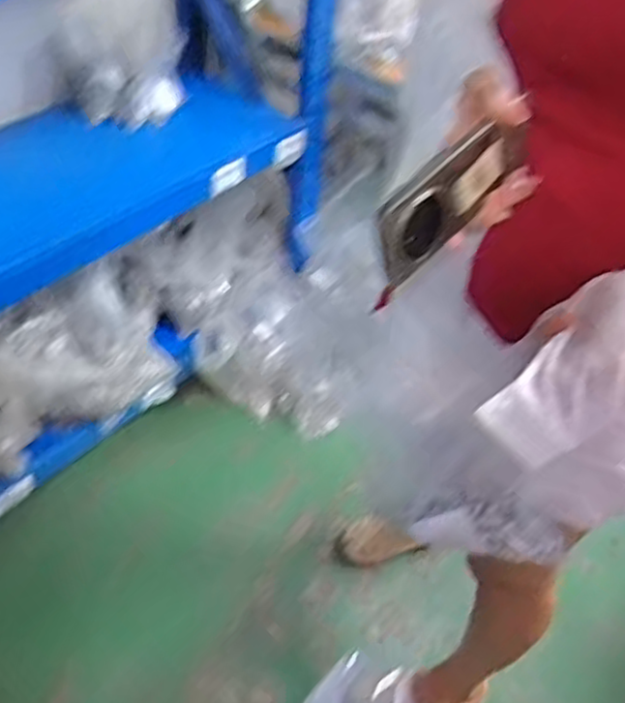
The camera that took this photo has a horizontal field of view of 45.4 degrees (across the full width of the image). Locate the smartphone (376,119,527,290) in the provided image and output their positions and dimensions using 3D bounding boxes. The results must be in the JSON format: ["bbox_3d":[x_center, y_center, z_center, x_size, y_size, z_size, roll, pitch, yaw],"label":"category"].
[{"bbox_3d":[0.117,-0.132,0.590,0.016,0.082,0.175,31,64,36],"label":"smartphone"}]

